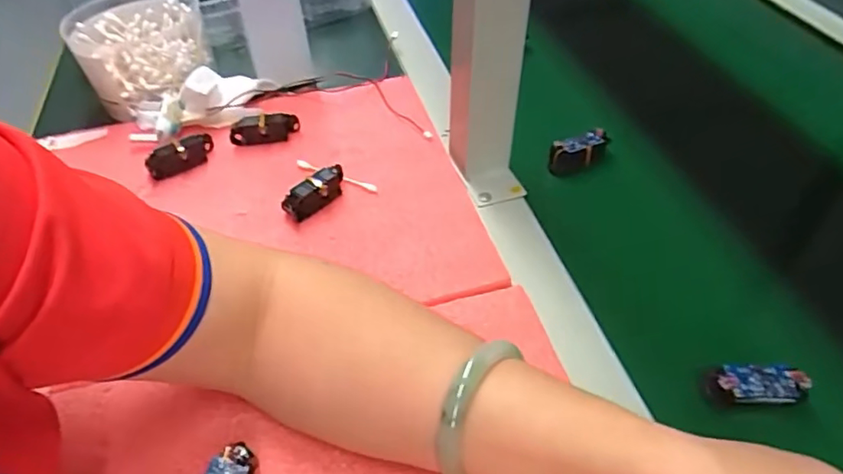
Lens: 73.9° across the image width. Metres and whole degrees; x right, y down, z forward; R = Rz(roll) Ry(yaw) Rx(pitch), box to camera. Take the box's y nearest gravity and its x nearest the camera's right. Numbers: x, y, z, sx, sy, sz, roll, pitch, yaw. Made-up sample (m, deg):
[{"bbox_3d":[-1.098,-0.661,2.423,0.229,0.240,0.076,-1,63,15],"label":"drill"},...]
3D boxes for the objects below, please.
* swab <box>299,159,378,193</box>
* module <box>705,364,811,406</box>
[{"bbox_3d":[-0.067,-0.048,0.442,0.075,0.006,0.009,20,51,20],"label":"swab"},{"bbox_3d":[0.184,0.081,0.306,0.050,0.007,0.021,-2,81,7],"label":"module"}]

